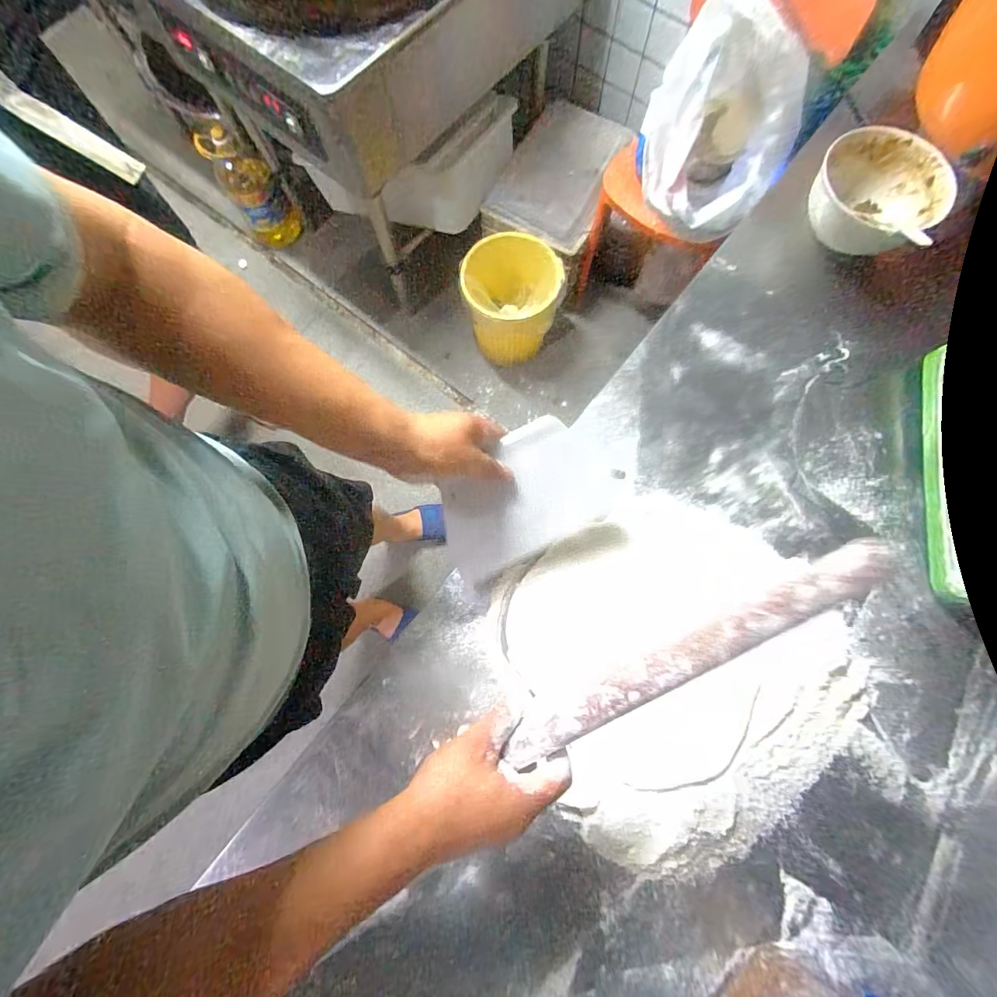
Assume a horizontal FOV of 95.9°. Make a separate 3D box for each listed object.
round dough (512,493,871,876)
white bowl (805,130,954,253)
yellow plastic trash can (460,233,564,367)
[{"bbox_3d":[0.201,0.184,0.492,0.335,0.023,0.352,0,77,1],"label":"round dough"},{"bbox_3d":[0.486,-0.392,0.586,0.166,0.073,0.148,-38,79,-7],"label":"white bowl"},{"bbox_3d":[0.040,-0.562,1.331,0.272,0.308,0.241,-5,79,-1],"label":"yellow plastic trash can"}]

